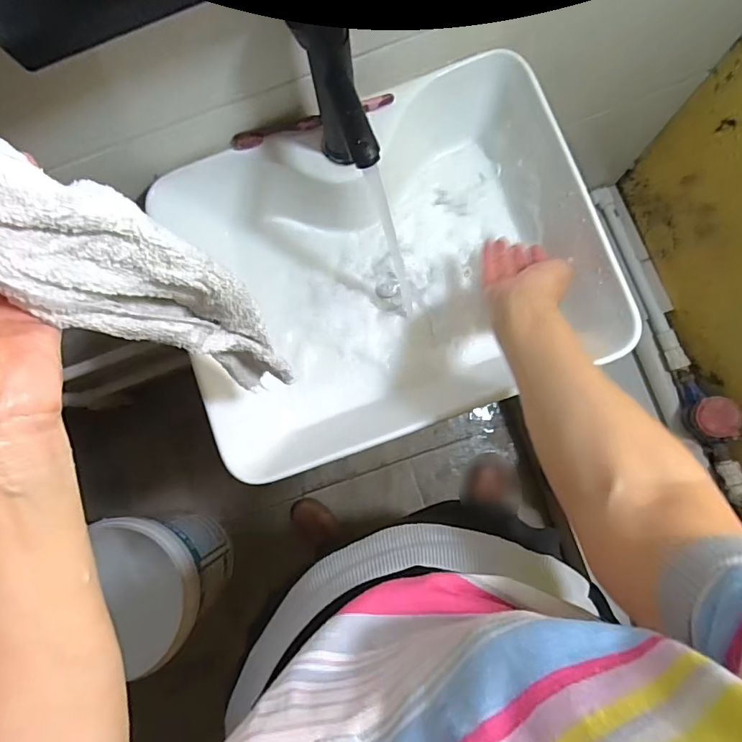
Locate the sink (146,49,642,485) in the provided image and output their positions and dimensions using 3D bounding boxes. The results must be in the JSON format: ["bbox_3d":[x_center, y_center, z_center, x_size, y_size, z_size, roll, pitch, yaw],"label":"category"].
[{"bbox_3d":[0.015,-0.115,0.595,0.460,0.128,0.356,-19,81,0],"label":"sink"}]

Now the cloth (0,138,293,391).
[{"bbox_3d":[-0.144,-0.052,0.306,0.065,0.322,0.069,25,83,28],"label":"cloth"}]

